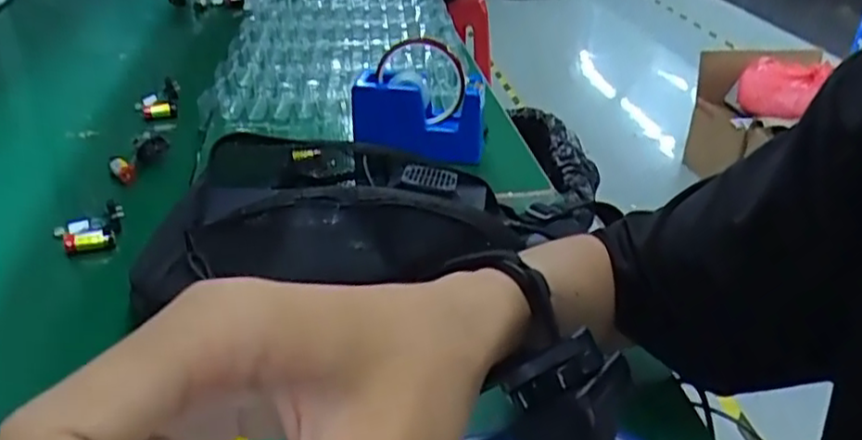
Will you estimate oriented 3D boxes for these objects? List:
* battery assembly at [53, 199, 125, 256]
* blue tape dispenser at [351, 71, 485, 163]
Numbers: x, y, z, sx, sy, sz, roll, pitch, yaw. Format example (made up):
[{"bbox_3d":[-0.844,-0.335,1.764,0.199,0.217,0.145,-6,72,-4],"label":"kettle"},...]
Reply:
[{"bbox_3d":[-0.280,0.007,0.561,0.053,0.015,0.048,-18,37,-30],"label":"battery assembly"},{"bbox_3d":[-0.013,-0.104,0.691,0.130,0.089,0.030,9,31,5],"label":"blue tape dispenser"}]

